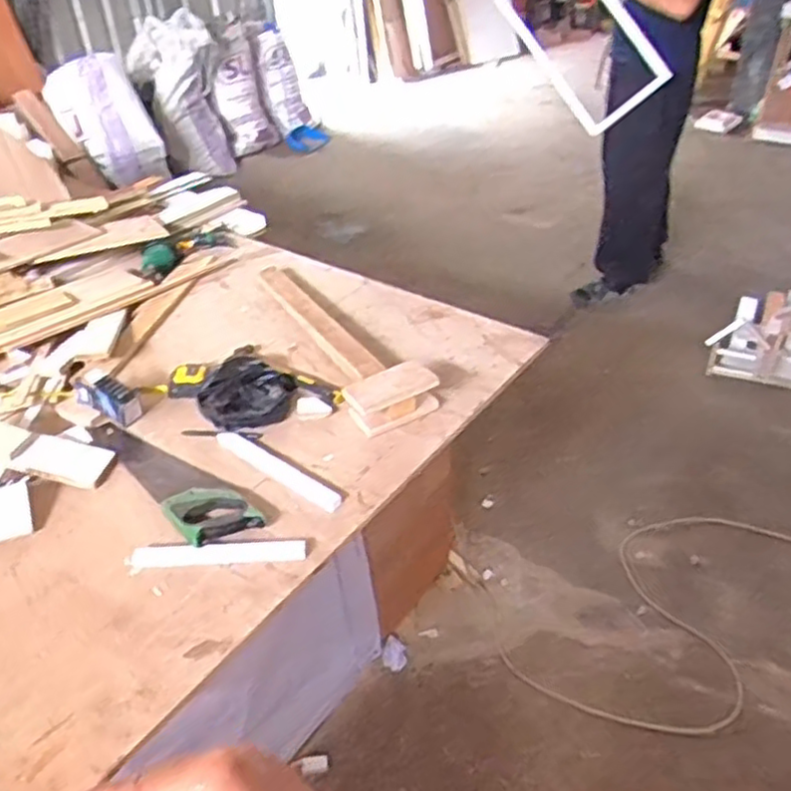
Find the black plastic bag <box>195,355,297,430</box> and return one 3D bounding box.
[{"bbox_3d":[-0.292,-0.007,1.403,0.176,0.057,0.185,13,41,20],"label":"black plastic bag"}]

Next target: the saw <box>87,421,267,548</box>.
[{"bbox_3d":[-0.416,0.138,1.248,0.460,0.028,0.111,27,47,33],"label":"saw"}]

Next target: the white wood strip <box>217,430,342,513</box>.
[{"bbox_3d":[-0.212,0.125,1.262,0.290,0.015,0.038,25,46,32],"label":"white wood strip"}]

